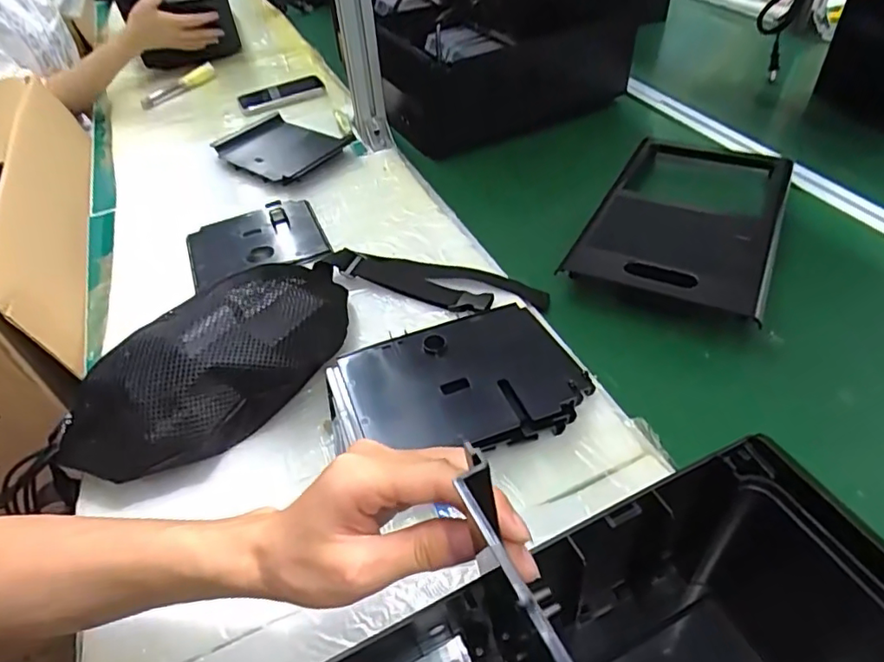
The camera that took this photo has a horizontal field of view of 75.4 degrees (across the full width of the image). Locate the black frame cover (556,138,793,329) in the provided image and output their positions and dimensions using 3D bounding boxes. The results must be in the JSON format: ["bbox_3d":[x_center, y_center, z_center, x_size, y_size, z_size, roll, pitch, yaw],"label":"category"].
[{"bbox_3d":[0.282,-0.138,0.653,0.186,0.044,0.334,19,51,22],"label":"black frame cover"}]

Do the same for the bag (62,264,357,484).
[{"bbox_3d":[-0.188,0.024,0.499,0.273,0.090,0.123,-38,54,-27],"label":"bag"}]

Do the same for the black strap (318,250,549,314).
[{"bbox_3d":[-0.011,-0.056,0.609,0.235,0.021,0.070,14,50,18],"label":"black strap"}]

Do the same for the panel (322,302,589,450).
[{"bbox_3d":[0.018,0.049,0.480,0.203,0.046,0.135,-20,48,-13],"label":"panel"}]

